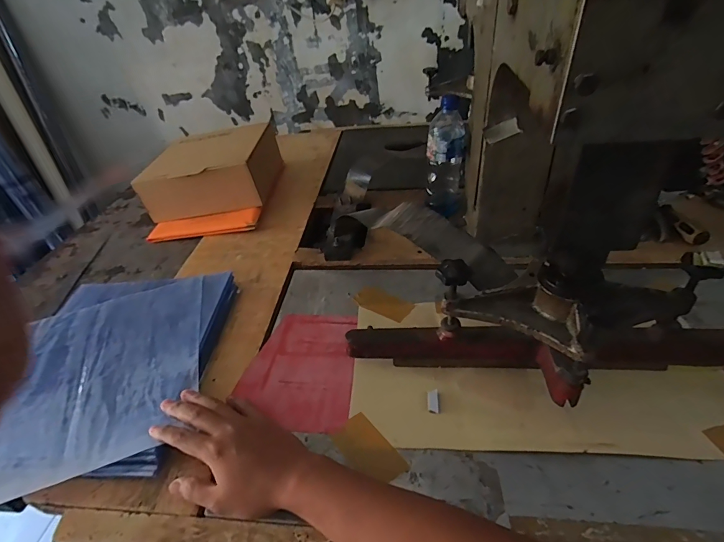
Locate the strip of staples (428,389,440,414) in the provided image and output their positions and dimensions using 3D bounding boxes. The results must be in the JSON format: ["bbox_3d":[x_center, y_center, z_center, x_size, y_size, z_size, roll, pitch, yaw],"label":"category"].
[{"bbox_3d":[0.085,0.156,0.462,0.013,0.004,0.029,-1,39,6],"label":"strip of staples"}]

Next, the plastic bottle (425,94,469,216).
[{"bbox_3d":[0.165,-0.213,0.752,0.072,0.235,0.083,3,40,12],"label":"plastic bottle"}]

